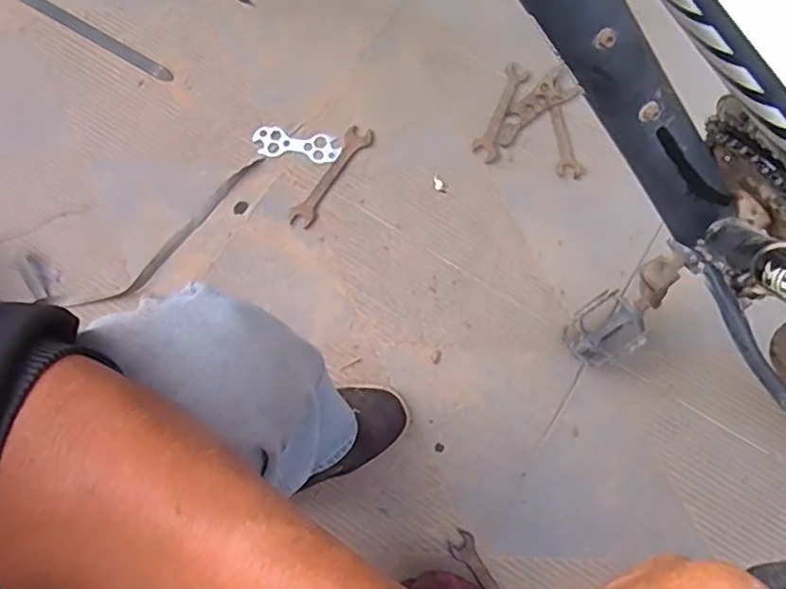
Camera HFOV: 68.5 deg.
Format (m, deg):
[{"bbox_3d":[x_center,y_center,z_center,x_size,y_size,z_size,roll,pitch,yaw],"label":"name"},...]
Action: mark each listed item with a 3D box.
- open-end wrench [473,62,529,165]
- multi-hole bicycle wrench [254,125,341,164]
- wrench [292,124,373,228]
[{"bbox_3d":[0.159,-0.265,0.841,0.036,0.004,0.163,24,79,6],"label":"open-end wrench"},{"bbox_3d":[-0.139,-0.217,0.838,0.124,0.007,0.046,11,77,3],"label":"multi-hole bicycle wrench"},{"bbox_3d":[-0.087,-0.170,0.825,0.034,0.013,0.176,31,79,7],"label":"wrench"}]

